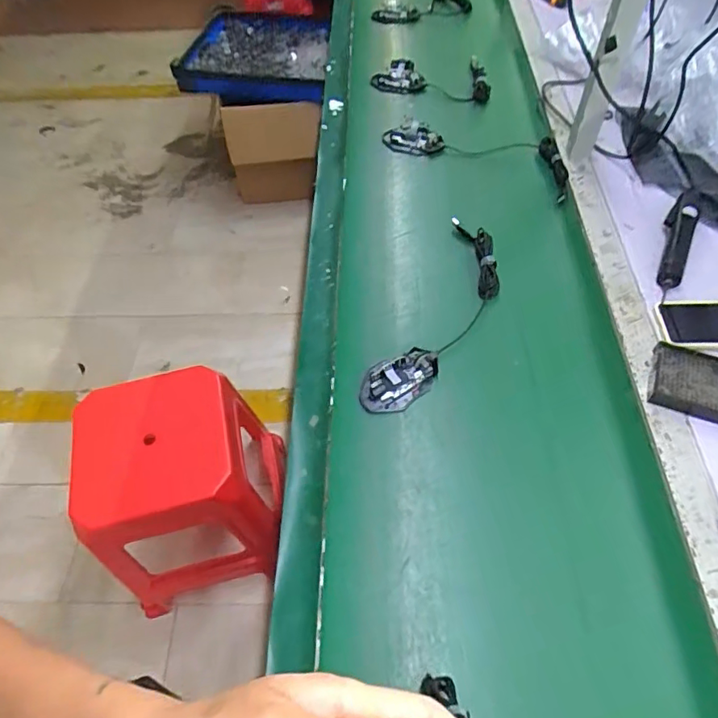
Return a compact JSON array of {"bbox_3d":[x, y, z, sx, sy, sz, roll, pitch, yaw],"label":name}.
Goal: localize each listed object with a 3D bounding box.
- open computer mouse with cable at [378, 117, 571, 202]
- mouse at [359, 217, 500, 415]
[{"bbox_3d":[0.236,-0.404,0.977,0.361,0.030,0.153,27,62,20],"label":"open computer mouse with cable"},{"bbox_3d":[0.119,-0.063,0.744,0.100,0.023,0.348,24,61,19],"label":"mouse"}]

